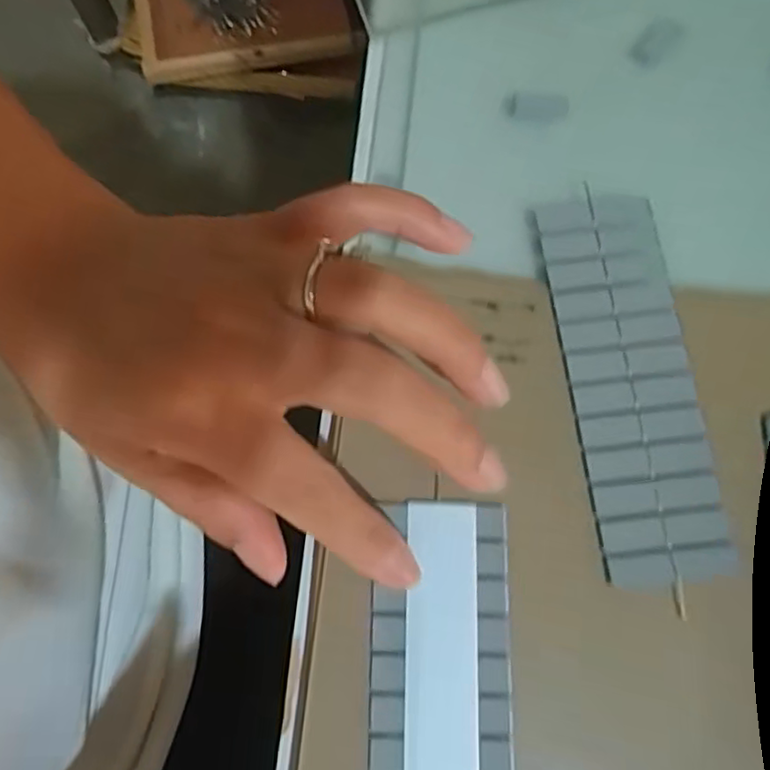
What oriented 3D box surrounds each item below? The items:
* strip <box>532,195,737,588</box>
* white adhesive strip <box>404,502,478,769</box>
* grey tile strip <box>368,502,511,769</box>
[{"bbox_3d":[0.079,-0.003,0.208,0.039,0.006,0.126,-6,76,-1],"label":"strip"},{"bbox_3d":[0.016,0.098,0.180,0.021,0.004,0.126,1,75,2],"label":"white adhesive strip"},{"bbox_3d":[0.015,0.098,0.181,0.039,0.004,0.125,0,75,1],"label":"grey tile strip"}]

